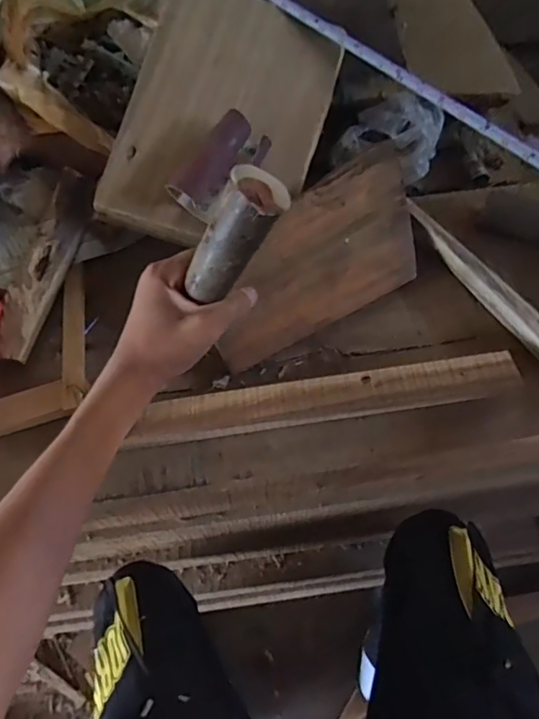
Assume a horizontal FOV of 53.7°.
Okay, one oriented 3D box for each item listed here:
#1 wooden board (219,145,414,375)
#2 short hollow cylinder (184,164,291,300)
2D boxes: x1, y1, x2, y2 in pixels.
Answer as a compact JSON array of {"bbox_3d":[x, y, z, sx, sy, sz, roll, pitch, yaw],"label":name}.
[{"bbox_3d":[0.047,-0.101,0.516,0.254,0.016,0.129,-32,87,-13],"label":"wooden board"},{"bbox_3d":[-0.022,-0.068,0.313,0.029,0.084,0.030,-4,53,-41],"label":"short hollow cylinder"}]

